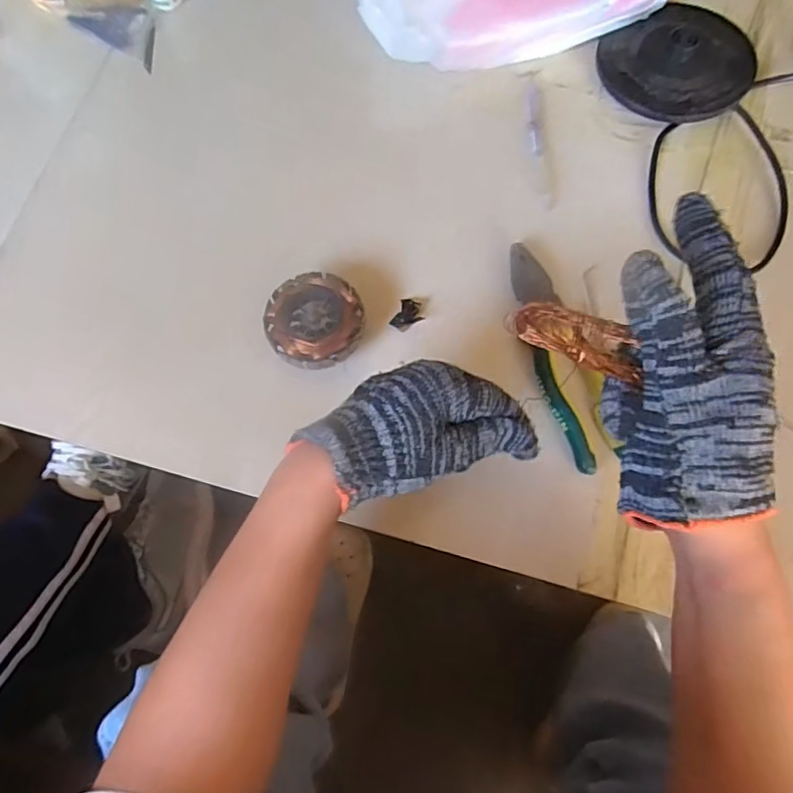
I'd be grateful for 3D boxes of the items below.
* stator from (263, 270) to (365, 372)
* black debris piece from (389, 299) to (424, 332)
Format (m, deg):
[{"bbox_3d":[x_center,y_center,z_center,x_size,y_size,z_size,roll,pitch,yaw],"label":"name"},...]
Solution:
[{"bbox_3d":[-0.064,-0.058,0.454,0.075,0.037,0.077,0,72,0],"label":"stator"},{"bbox_3d":[0.010,-0.068,0.477,0.023,0.004,0.028,24,74,7],"label":"black debris piece"}]

